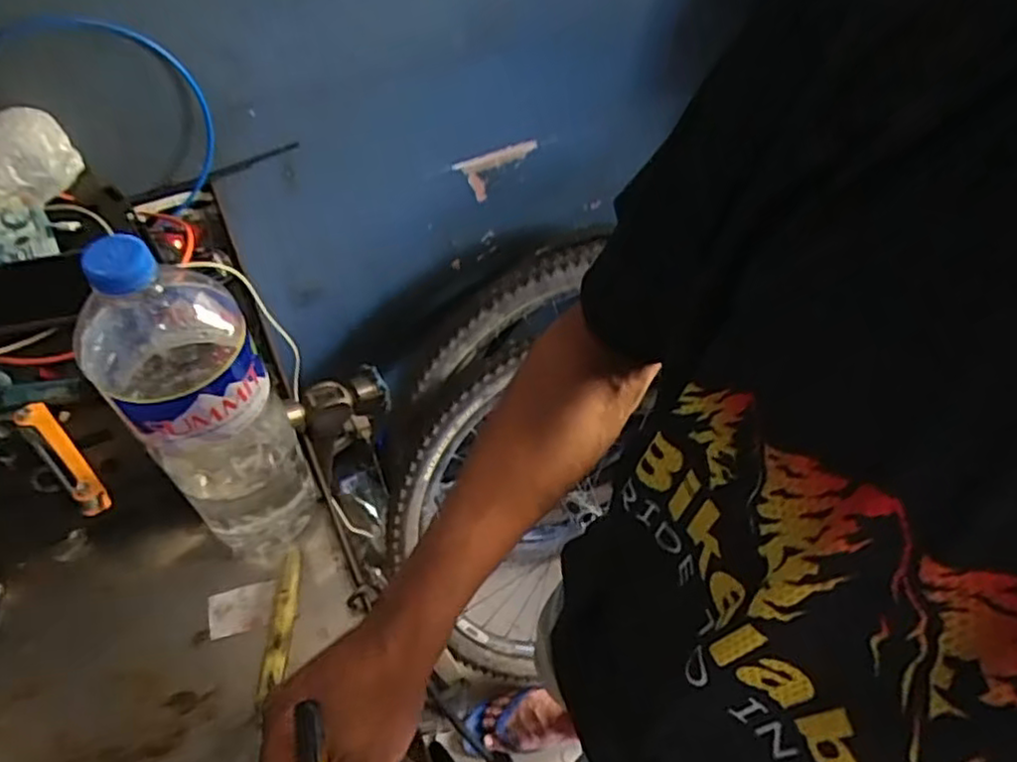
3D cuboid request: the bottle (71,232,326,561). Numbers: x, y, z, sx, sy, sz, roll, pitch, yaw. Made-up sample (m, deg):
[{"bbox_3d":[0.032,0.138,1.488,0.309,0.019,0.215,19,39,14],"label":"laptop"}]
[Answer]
[{"bbox_3d":[-0.198,0.024,0.462,0.089,0.301,0.090,-33,64,-24],"label":"bottle"}]

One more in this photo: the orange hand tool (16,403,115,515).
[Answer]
[{"bbox_3d":[-0.346,0.059,0.531,0.110,0.023,0.023,40,62,21],"label":"orange hand tool"}]

